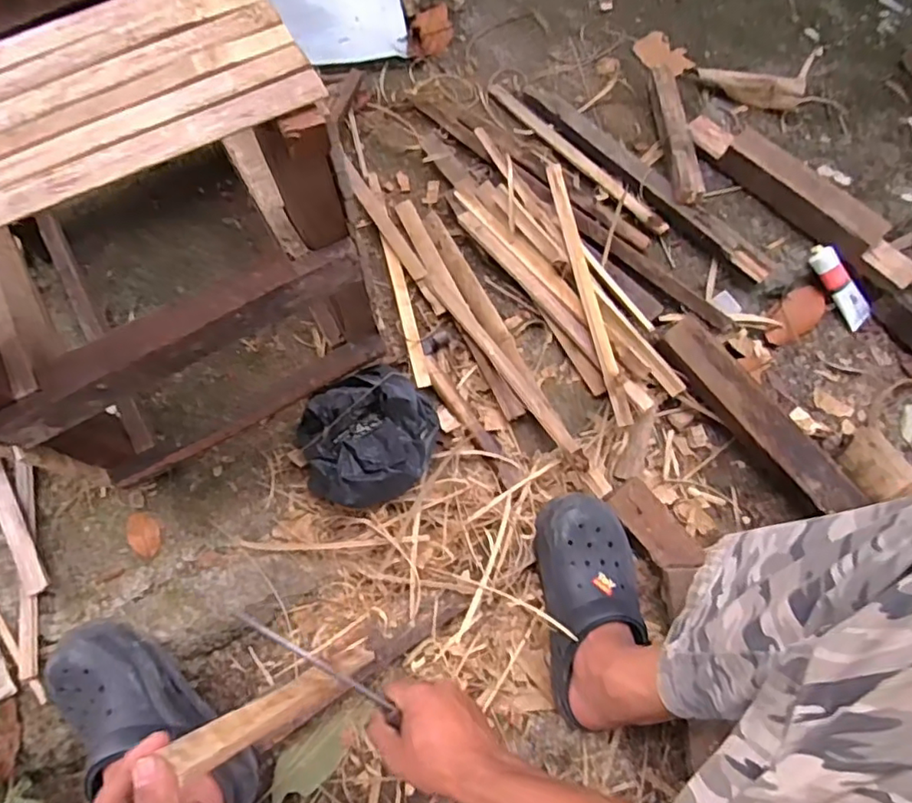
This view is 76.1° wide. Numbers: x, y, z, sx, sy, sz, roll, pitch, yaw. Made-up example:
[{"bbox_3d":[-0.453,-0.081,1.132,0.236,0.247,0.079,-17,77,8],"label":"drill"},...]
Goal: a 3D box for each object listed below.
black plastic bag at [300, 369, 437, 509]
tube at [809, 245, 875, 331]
[{"bbox_3d":[-0.111,0.048,0.749,0.174,0.067,0.163,-27,75,-11],"label":"black plastic bag"},{"bbox_3d":[0.575,-0.173,0.871,0.034,0.025,0.137,-36,97,-11],"label":"tube"}]

